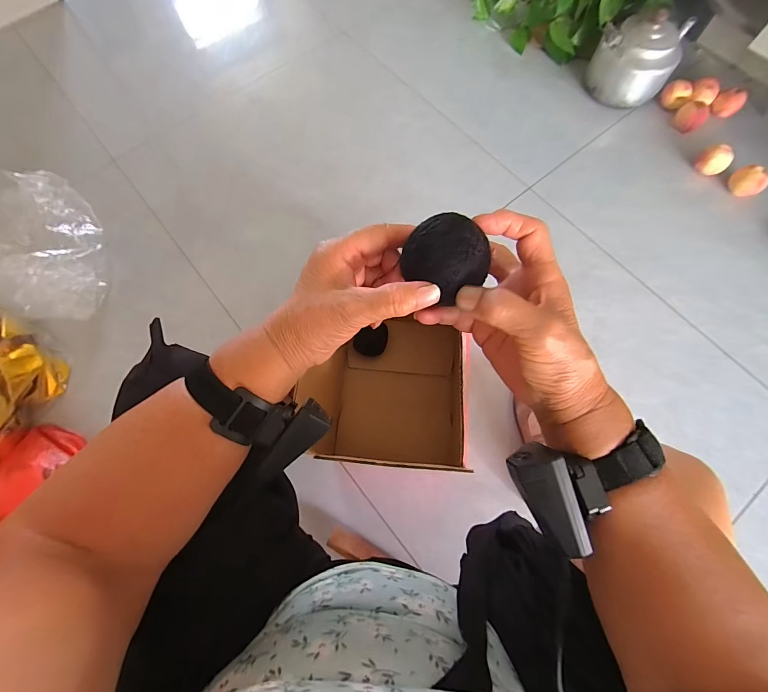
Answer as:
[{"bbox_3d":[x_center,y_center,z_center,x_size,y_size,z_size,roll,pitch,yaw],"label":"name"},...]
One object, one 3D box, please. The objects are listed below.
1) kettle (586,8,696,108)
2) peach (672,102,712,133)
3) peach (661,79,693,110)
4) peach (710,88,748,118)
[{"bbox_3d":[0.690,-0.792,1.004,0.198,0.170,0.244,32,75,11],"label":"kettle"},{"bbox_3d":[0.831,-0.621,1.007,0.073,0.062,0.073,37,76,12],"label":"peach"},{"bbox_3d":[0.810,-0.697,1.028,0.067,0.066,0.067,37,76,12],"label":"peach"},{"bbox_3d":[0.947,-0.668,1.019,0.065,0.060,0.065,42,77,13],"label":"peach"}]

